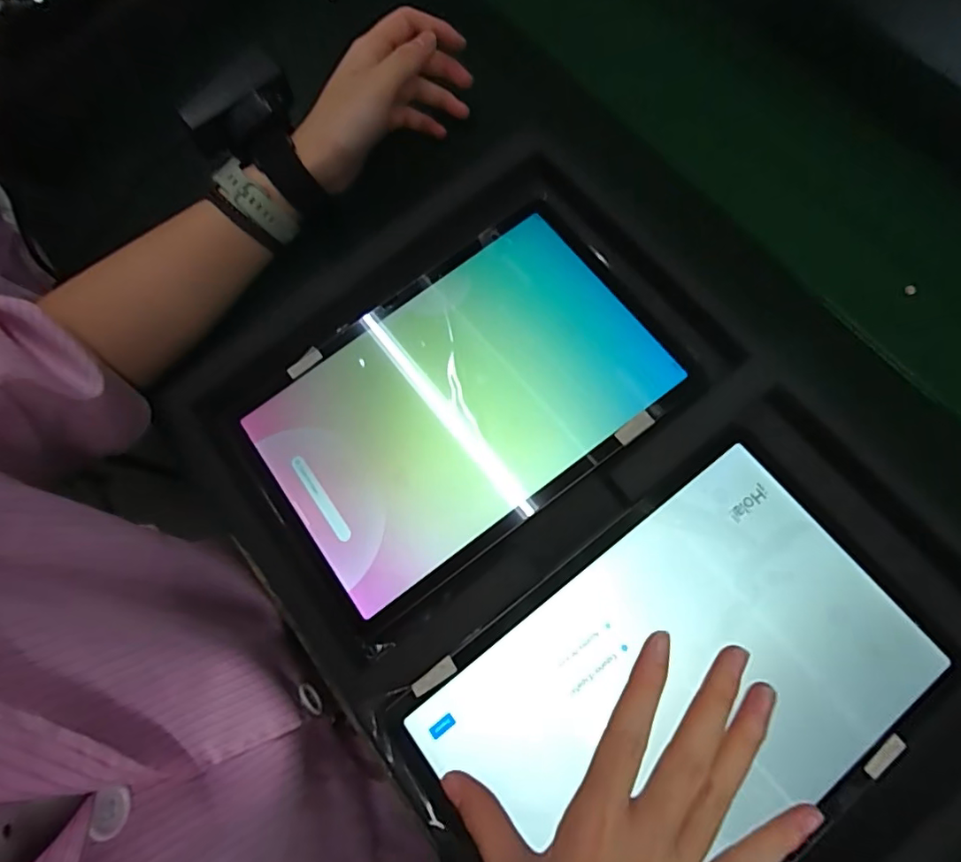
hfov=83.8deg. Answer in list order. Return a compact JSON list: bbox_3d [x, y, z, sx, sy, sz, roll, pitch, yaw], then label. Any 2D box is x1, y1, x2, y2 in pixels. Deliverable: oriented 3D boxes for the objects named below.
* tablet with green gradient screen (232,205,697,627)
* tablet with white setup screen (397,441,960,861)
[{"bbox_3d":[-0.014,-0.019,0.330,0.233,0.008,0.161,-36,76,-4],"label":"tablet with green gradient screen"},{"bbox_3d":[0.100,0.129,0.268,0.235,0.008,0.149,-35,76,-9],"label":"tablet with white setup screen"}]

